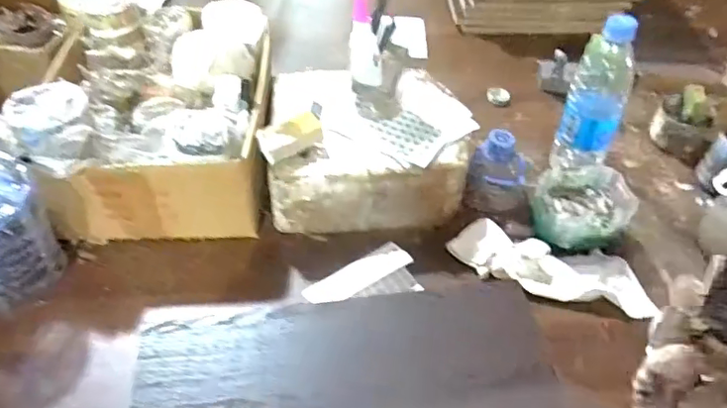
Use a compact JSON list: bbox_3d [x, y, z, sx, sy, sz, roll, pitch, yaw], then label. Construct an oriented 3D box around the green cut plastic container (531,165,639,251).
[{"bbox_3d":[0.257,0.008,0.668,0.103,0.062,0.116,36,56,27],"label":"green cut plastic container"}]

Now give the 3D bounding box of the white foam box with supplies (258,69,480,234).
[{"bbox_3d":[0.005,-0.080,0.691,0.239,0.107,0.192,-3,48,-6],"label":"white foam box with supplies"}]

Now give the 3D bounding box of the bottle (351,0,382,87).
[{"bbox_3d":[0.001,-0.180,0.610,0.025,0.103,0.029,-11,21,-13],"label":"bottle"}]

